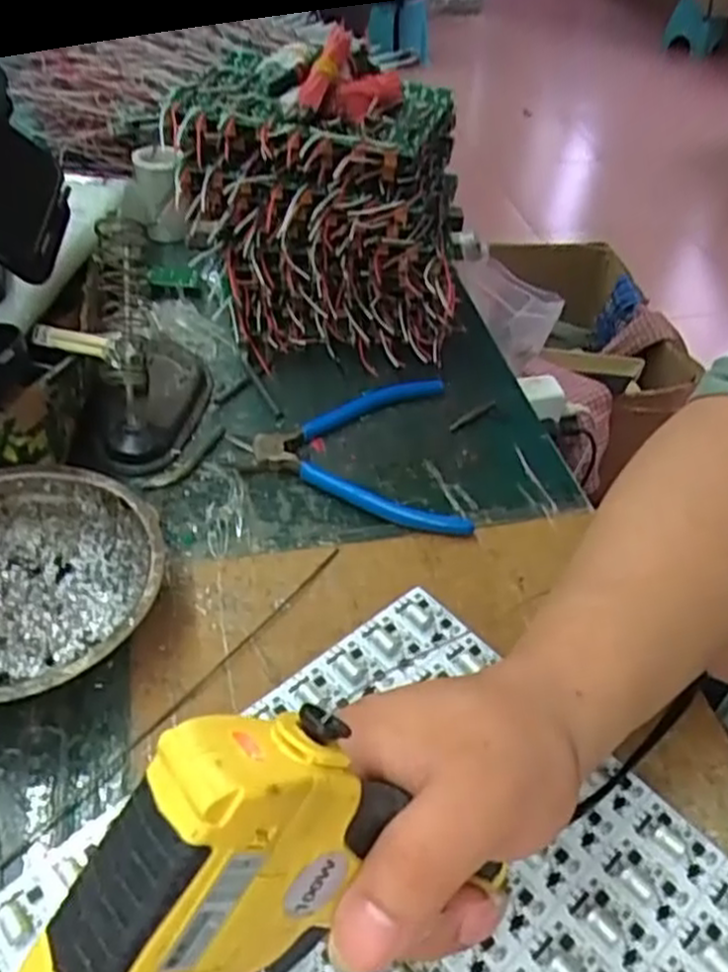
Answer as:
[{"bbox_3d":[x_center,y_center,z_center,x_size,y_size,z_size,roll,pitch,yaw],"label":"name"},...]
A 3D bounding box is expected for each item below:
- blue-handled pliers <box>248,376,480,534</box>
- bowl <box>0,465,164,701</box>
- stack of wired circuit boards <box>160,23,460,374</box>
[{"bbox_3d":[-0.004,-0.019,0.453,0.119,0.013,0.125,-1,46,-7],"label":"blue-handled pliers"},{"bbox_3d":[-0.161,0.048,0.348,0.131,0.038,0.124,3,45,-3],"label":"bowl"},{"bbox_3d":[-0.027,-0.179,0.484,0.179,0.190,0.107,9,45,2],"label":"stack of wired circuit boards"}]

